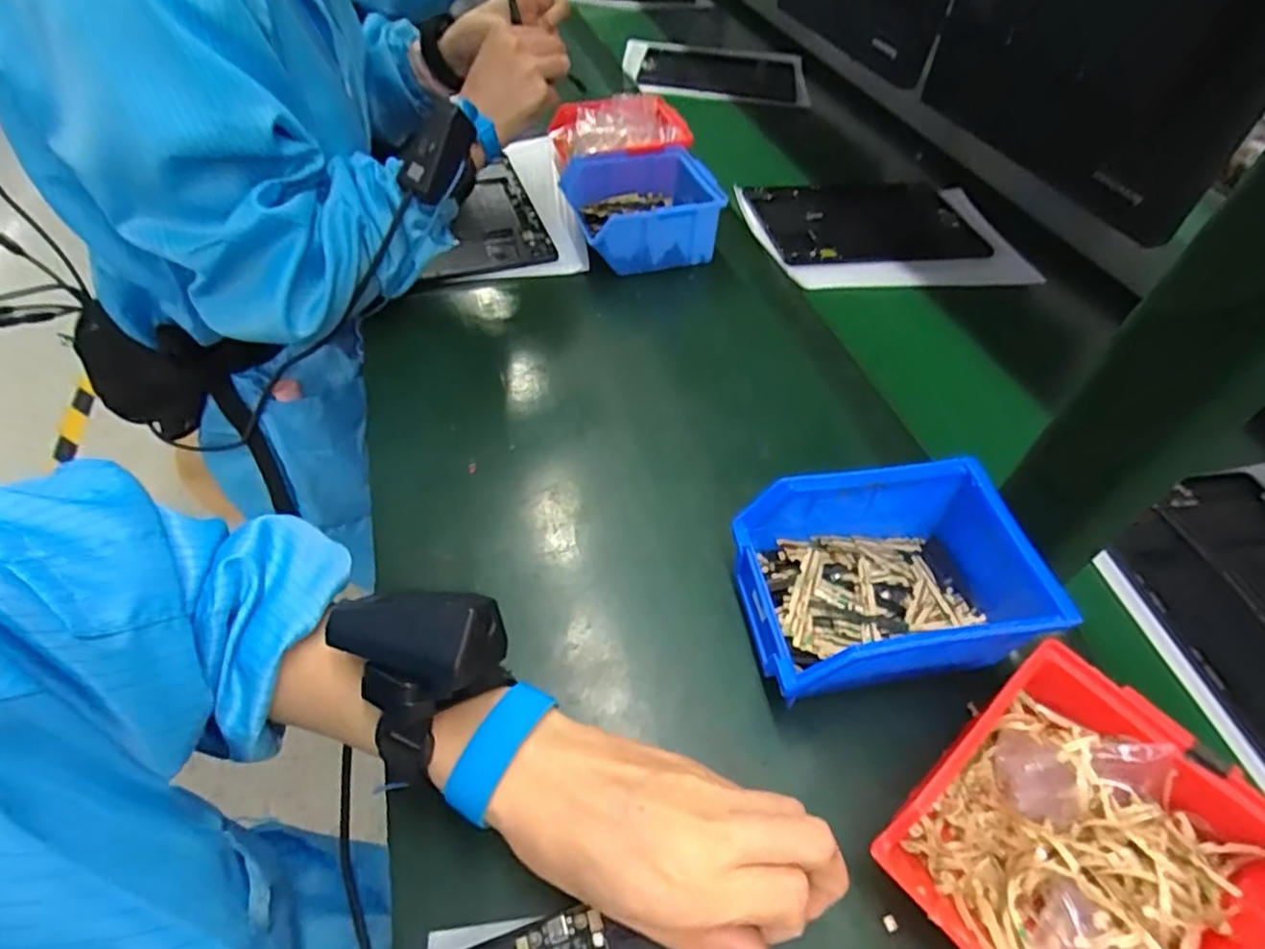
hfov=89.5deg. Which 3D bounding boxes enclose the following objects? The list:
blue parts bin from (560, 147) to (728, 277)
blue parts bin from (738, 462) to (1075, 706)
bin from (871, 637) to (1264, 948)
[{"bbox_3d":[0.012,-0.256,0.627,0.138,0.068,0.123,-12,53,-14],"label":"blue parts bin"},{"bbox_3d":[0.142,0.061,0.354,0.156,0.078,0.107,-4,50,-9],"label":"blue parts bin"},{"bbox_3d":[0.189,0.164,0.273,0.132,0.068,0.120,-31,59,-28],"label":"bin"}]

